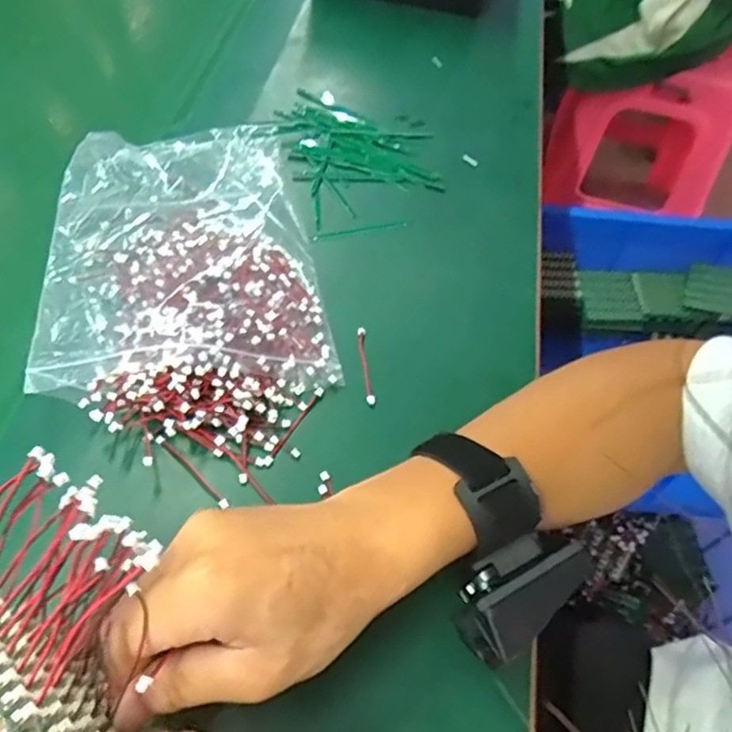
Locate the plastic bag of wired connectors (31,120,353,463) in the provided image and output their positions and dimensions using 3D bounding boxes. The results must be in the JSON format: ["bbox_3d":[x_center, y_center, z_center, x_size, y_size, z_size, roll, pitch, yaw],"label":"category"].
[{"bbox_3d":[-0.116,-0.070,0.417,0.162,0.033,0.277,-8,54,-10],"label":"plastic bag of wired connectors"}]

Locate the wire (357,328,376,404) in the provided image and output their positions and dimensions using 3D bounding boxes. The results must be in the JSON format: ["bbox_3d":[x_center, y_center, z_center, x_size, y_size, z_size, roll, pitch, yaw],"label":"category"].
[{"bbox_3d":[0.000,-0.002,0.394,0.005,0.004,0.057,-3,54,-6],"label":"wire"}]

